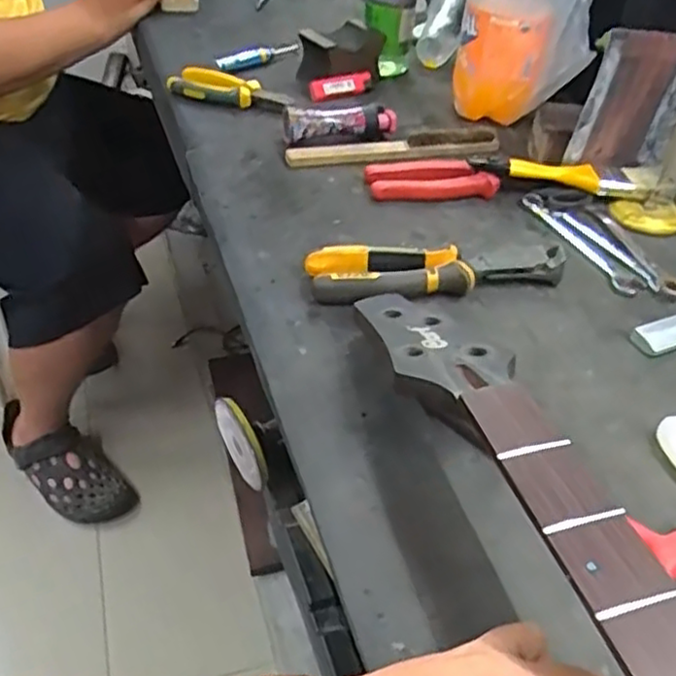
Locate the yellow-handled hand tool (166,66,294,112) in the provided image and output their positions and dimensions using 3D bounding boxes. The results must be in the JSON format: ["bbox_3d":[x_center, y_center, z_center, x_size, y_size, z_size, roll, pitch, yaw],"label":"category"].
[{"bbox_3d":[-0.125,-0.290,0.817,0.140,0.024,0.042,13,43,9],"label":"yellow-handled hand tool"}]

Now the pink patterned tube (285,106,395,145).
[{"bbox_3d":[0.004,-0.229,0.748,0.121,0.029,0.033,-7,43,-13],"label":"pink patterned tube"}]

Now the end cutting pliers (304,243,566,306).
[{"bbox_3d":[0.081,-0.054,0.570,0.206,0.025,0.064,-6,43,-12],"label":"end cutting pliers"}]

